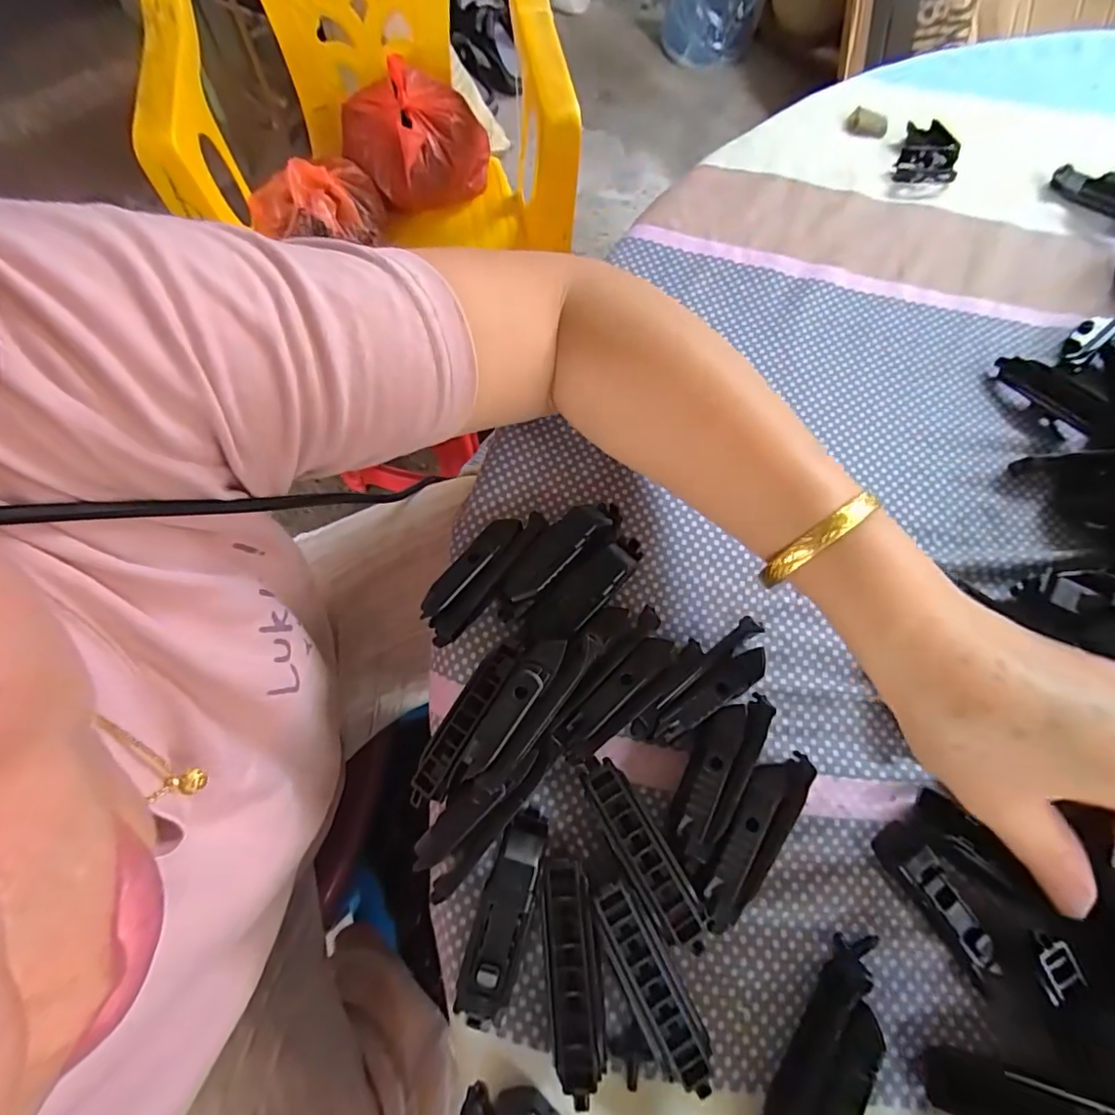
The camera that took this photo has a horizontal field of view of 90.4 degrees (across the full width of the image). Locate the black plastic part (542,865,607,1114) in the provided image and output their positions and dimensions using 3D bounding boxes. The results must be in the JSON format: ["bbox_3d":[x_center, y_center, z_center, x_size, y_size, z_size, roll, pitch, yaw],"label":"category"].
[{"bbox_3d":[0.006,0.162,0.220,0.019,0.024,0.076,-4,70,-4],"label":"black plastic part"}]

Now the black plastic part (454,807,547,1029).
[{"bbox_3d":[-0.022,0.144,0.226,0.020,0.025,0.073,14,70,3],"label":"black plastic part"}]

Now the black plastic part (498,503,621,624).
[{"bbox_3d":[0.001,-0.001,0.278,0.079,0.026,0.025,-39,76,-14],"label":"black plastic part"}]

